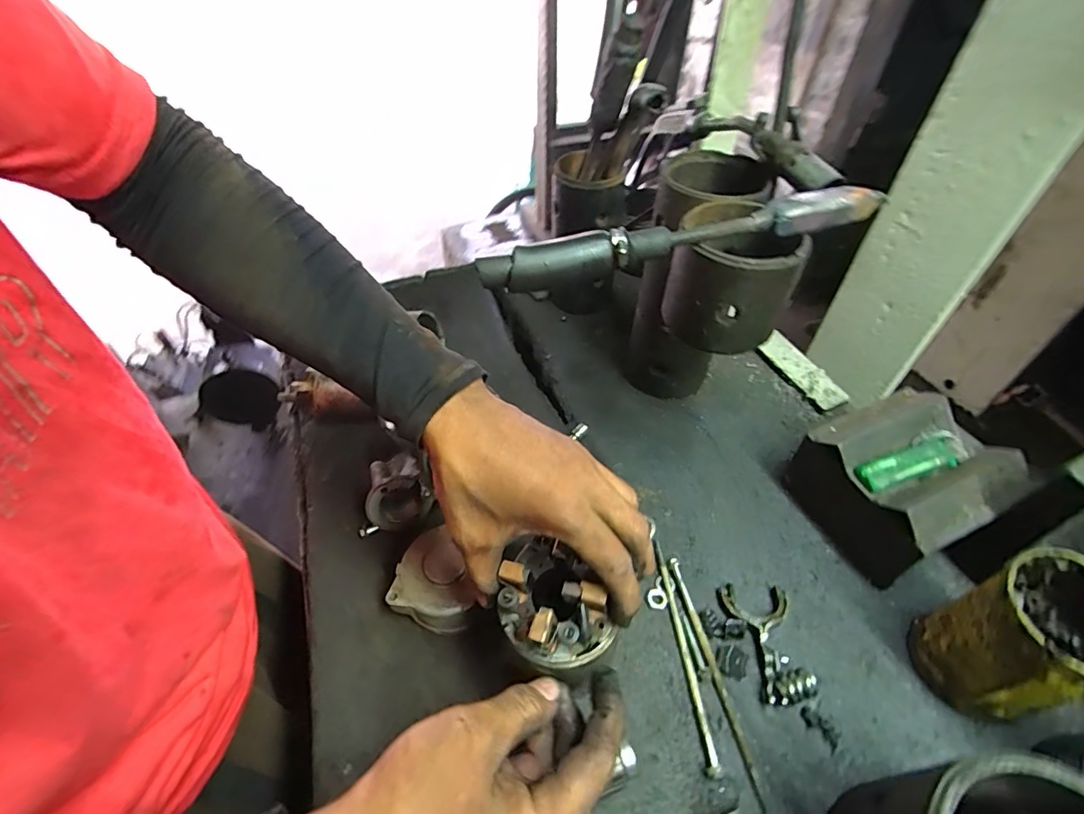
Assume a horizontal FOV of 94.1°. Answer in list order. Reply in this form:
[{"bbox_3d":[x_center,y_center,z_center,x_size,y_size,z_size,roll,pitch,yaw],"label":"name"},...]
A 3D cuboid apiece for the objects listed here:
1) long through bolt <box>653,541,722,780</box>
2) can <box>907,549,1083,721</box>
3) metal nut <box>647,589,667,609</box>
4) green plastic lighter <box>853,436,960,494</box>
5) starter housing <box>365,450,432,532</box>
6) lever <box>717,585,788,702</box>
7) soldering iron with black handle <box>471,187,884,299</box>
[{"bbox_3d":[0.107,0.181,0.382,0.009,0.008,0.161,-4,48,-3],"label":"long through bolt"},{"bbox_3d":[0.311,0.154,0.331,0.076,0.113,0.071,-1,49,1],"label":"can"},{"bbox_3d":[0.093,0.154,0.407,0.015,0.004,0.015,0,48,0],"label":"metal nut"},{"bbox_3d":[0.284,0.045,0.392,0.074,0.019,0.024,-12,49,-11],"label":"green plastic lighter"},{"bbox_3d":[-0.131,0.075,0.456,0.052,0.055,0.055,-2,47,2],"label":"starter housing"},{"bbox_3d":[0.165,0.175,0.378,0.050,0.013,0.082,3,48,3],"label":"lever"},{"bbox_3d":[0.095,-0.110,0.334,0.271,0.028,0.024,-10,49,-9],"label":"soldering iron with black handle"}]

